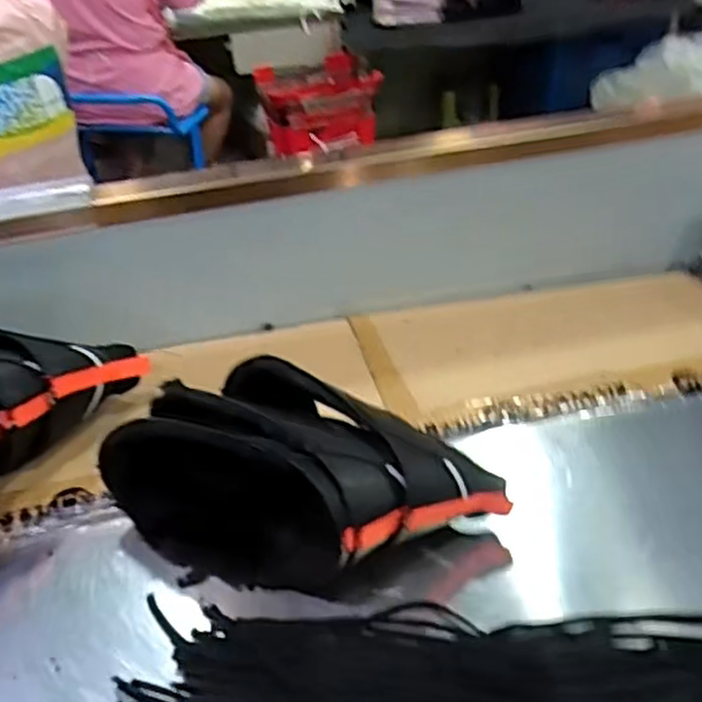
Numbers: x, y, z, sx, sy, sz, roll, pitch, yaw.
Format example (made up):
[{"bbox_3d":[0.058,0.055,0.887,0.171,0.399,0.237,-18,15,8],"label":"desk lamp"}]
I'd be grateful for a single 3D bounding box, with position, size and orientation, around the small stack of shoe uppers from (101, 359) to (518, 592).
[{"bbox_3d":[-0.040,0.094,0.547,0.284,0.113,0.151,15,40,24],"label":"small stack of shoe uppers"}]

